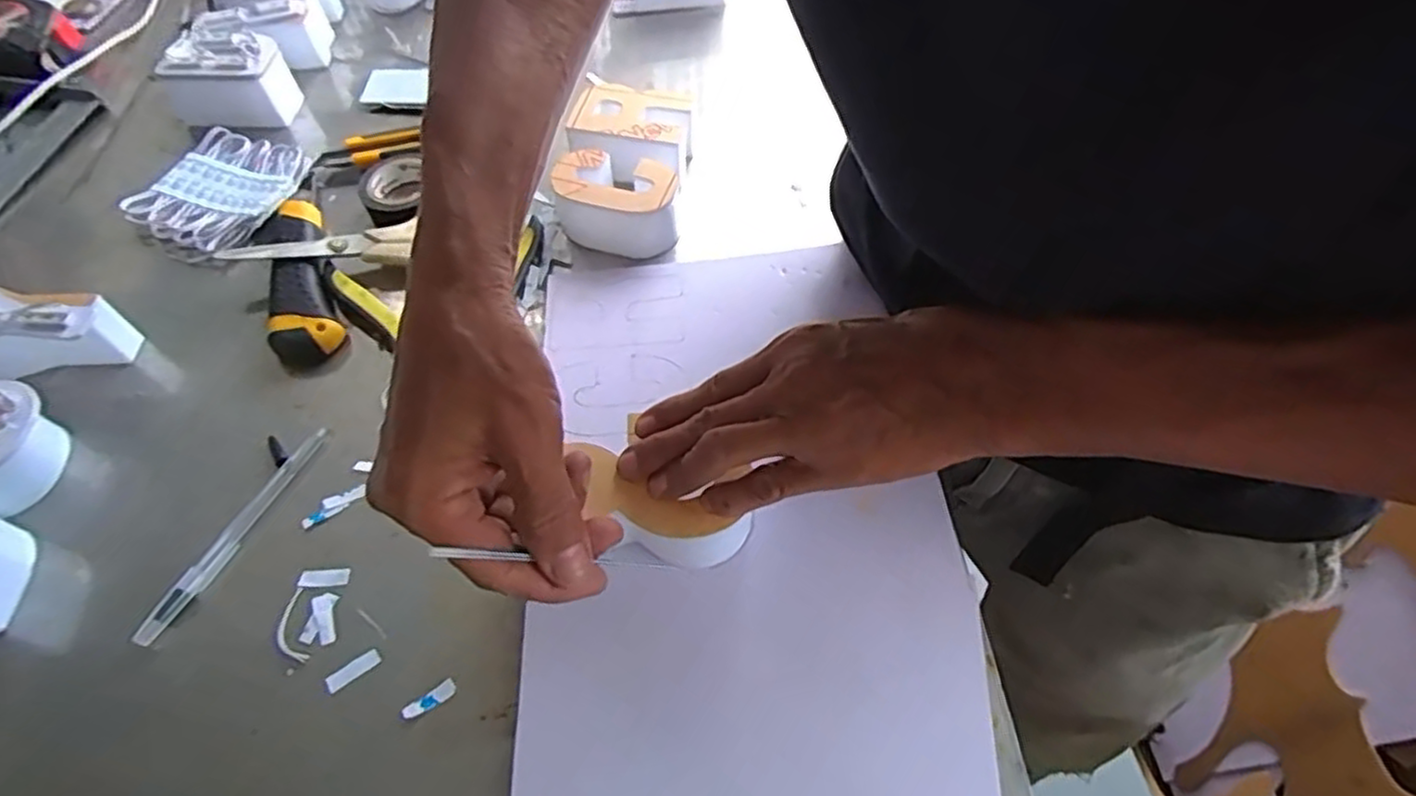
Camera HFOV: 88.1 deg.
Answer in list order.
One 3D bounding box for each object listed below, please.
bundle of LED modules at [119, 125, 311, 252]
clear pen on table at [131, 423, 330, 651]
[{"bbox_3d":[-0.347,-0.150,0.531,0.098,0.021,0.100,18,60,15],"label":"bundle of LED modules"},{"bbox_3d":[-0.251,0.070,0.392,0.009,0.011,0.131,19,60,15],"label":"clear pen on table"}]

